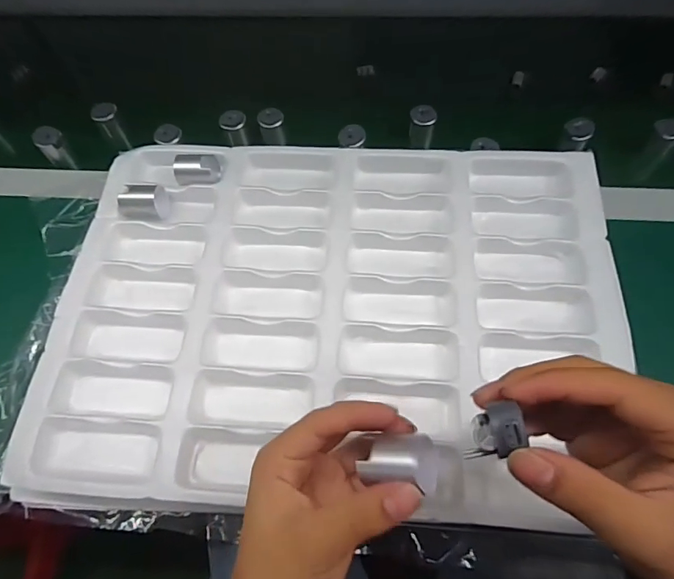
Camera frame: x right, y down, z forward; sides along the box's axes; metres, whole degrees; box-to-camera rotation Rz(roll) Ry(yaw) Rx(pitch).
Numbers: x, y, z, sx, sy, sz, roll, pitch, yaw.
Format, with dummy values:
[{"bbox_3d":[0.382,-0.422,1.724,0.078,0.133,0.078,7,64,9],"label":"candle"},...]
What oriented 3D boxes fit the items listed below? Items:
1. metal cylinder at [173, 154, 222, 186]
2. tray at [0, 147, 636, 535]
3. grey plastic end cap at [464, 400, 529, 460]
[{"bbox_3d":[-0.134,-0.114,0.437,0.039,0.024,0.028,-7,65,-1],"label":"metal cylinder"},{"bbox_3d":[0.001,0.014,0.388,0.443,0.038,0.317,2,65,3],"label":"tray"},{"bbox_3d":[0.069,0.063,0.202,0.024,0.013,0.020,-8,65,-1],"label":"grey plastic end cap"}]

